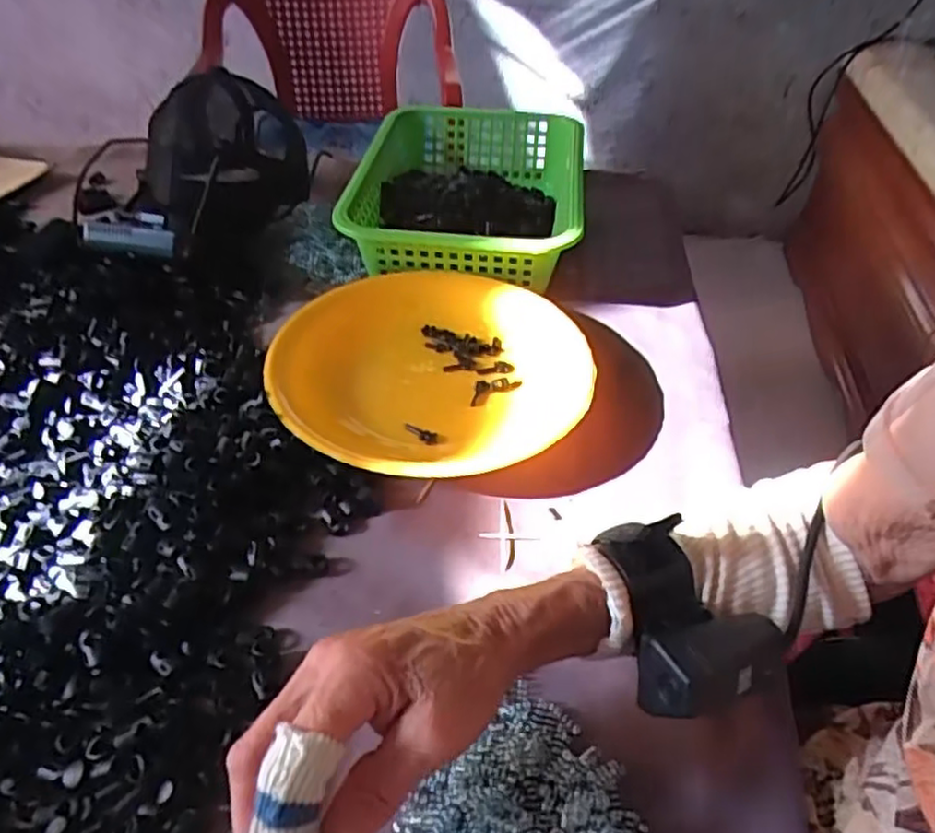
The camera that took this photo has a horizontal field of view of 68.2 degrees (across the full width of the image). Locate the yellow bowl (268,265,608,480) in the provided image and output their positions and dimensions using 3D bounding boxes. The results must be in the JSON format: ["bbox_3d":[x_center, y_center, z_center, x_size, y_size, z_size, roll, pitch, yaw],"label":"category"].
[{"bbox_3d":[-0.030,-0.038,0.545,0.240,0.048,0.225,0,44,0],"label":"yellow bowl"}]

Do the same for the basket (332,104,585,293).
[{"bbox_3d":[0.003,-0.228,0.710,0.213,0.083,0.300,4,44,4],"label":"basket"}]

